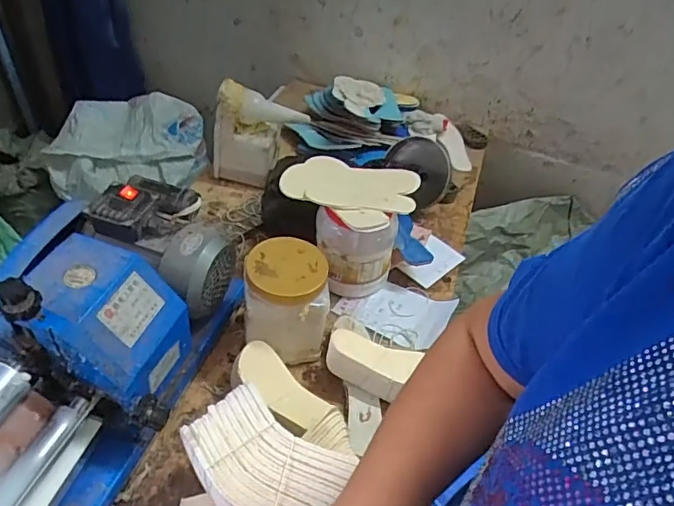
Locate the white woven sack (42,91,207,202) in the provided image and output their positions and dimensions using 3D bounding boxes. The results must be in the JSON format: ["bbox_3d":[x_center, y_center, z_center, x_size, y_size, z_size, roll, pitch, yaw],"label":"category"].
[{"bbox_3d":[-0.593,-0.297,1.456,0.424,0.166,0.243,-6,46,-13],"label":"white woven sack"}]

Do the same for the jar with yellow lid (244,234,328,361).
[{"bbox_3d":[-0.078,0.073,0.774,0.116,0.163,0.103,-1,46,-9],"label":"jar with yellow lid"}]

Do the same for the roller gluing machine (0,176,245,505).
[{"bbox_3d":[-0.349,0.155,0.587,0.267,0.221,0.623,16,45,8],"label":"roller gluing machine"}]

